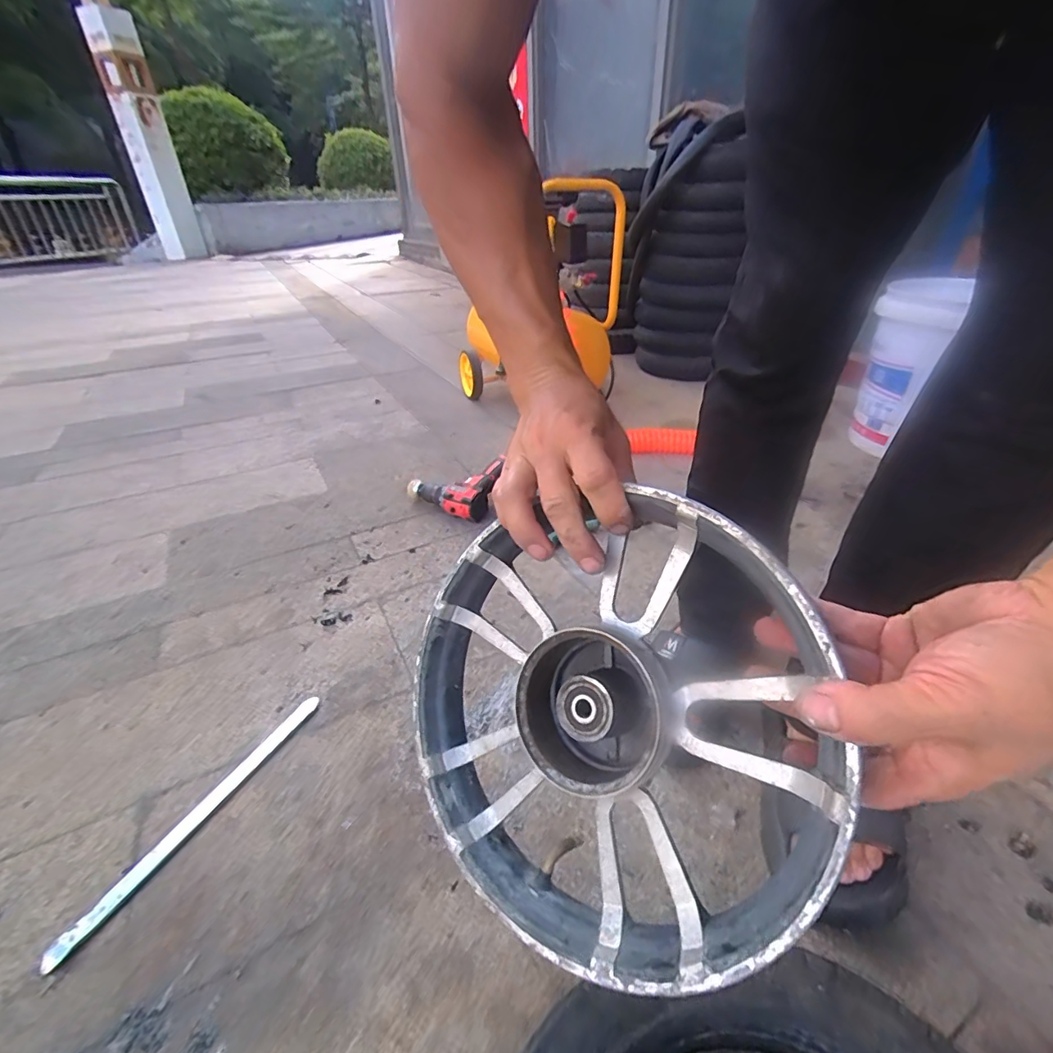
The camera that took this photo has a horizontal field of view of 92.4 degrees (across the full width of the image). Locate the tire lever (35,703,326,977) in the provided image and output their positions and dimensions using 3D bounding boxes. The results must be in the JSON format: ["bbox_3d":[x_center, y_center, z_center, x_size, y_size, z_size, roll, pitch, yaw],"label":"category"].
[{"bbox_3d":[-0.329,0.285,0.519,0.024,0.011,0.289,14,37,24],"label":"tire lever"}]

